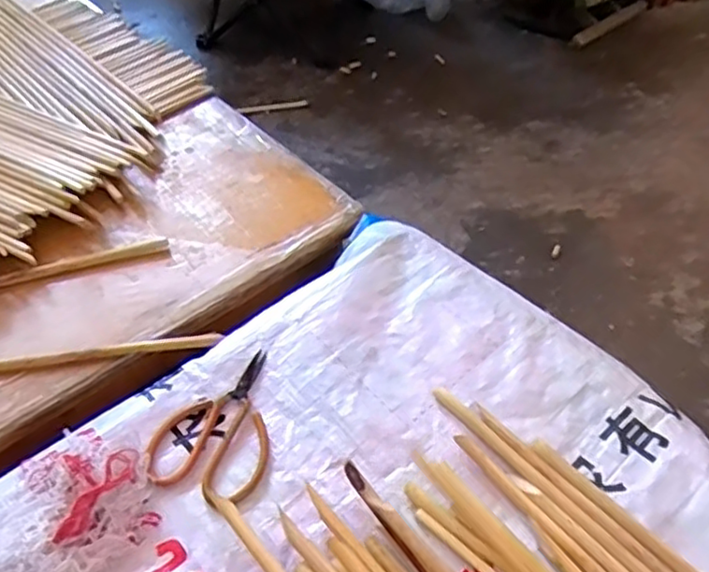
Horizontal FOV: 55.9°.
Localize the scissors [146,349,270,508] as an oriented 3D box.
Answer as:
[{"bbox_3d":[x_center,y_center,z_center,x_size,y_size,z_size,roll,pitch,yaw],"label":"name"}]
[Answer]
[{"bbox_3d":[-0.096,0.097,0.492,0.082,0.011,0.121,15,50,13],"label":"scissors"}]

